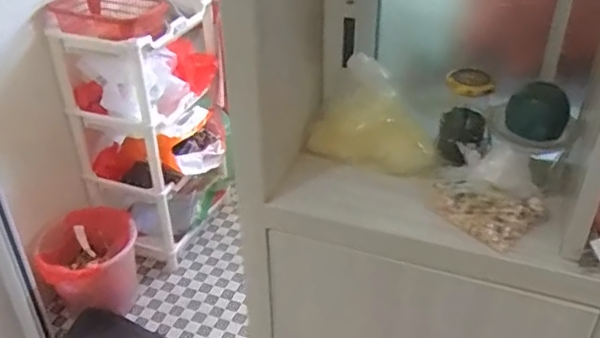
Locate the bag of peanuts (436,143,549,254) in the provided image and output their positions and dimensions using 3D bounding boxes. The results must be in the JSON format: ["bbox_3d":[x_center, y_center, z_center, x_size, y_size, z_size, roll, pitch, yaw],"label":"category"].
[{"bbox_3d":[0.208,0.022,0.665,0.108,0.078,0.076,29,45,35],"label":"bag of peanuts"}]

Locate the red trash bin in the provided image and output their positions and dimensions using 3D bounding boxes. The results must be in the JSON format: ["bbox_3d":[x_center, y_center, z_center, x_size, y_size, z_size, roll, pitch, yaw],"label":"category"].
[{"bbox_3d":[-0.580,0.266,1.684,0.258,0.219,0.224,-20,39,-25],"label":"red trash bin"}]

